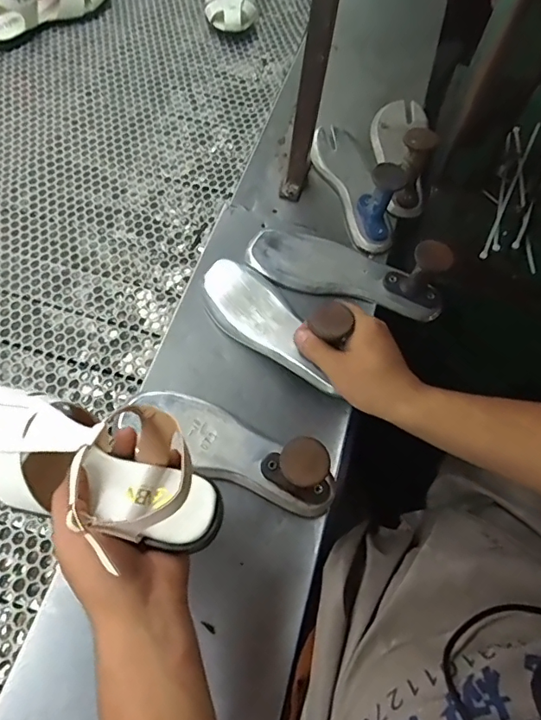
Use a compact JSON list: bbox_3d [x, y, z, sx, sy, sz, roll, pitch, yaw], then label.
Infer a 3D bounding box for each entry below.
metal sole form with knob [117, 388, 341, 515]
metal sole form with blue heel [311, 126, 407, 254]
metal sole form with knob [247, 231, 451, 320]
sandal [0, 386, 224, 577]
[{"bbox_3d":[-0.043,0.077,0.491,0.233,0.092,0.069,26,66,13],"label":"metal sole form with knob"},{"bbox_3d":[0.120,-0.278,0.671,0.091,0.093,0.238,-5,64,-5],"label":"metal sole form with blue heel"},{"bbox_3d":[0.101,-0.131,0.605,0.260,0.083,0.095,20,64,7],"label":"metal sole form with knob"},{"bbox_3d":[-0.148,0.075,0.378,0.230,0.072,0.093,19,63,2],"label":"sandal"}]

